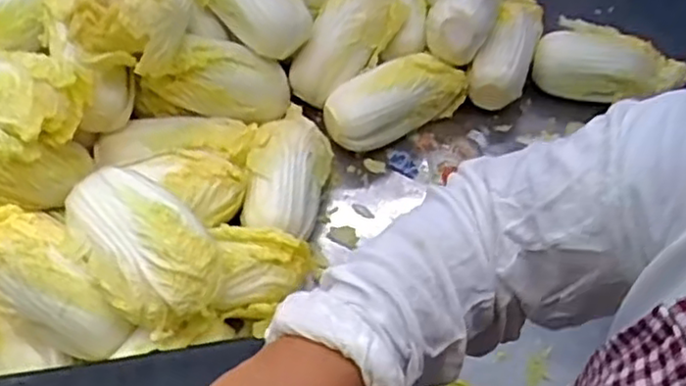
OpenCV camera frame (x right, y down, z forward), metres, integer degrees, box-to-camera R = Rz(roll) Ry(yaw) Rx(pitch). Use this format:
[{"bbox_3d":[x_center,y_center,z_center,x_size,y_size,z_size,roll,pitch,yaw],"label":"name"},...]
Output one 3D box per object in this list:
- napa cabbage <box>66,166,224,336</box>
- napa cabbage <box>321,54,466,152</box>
[{"bbox_3d":[-0.153,0.039,0.539,0.084,0.057,0.142,-37,63,-26],"label":"napa cabbage"},{"bbox_3d":[0.053,-0.093,0.718,0.142,0.064,0.057,-25,58,-20],"label":"napa cabbage"}]

